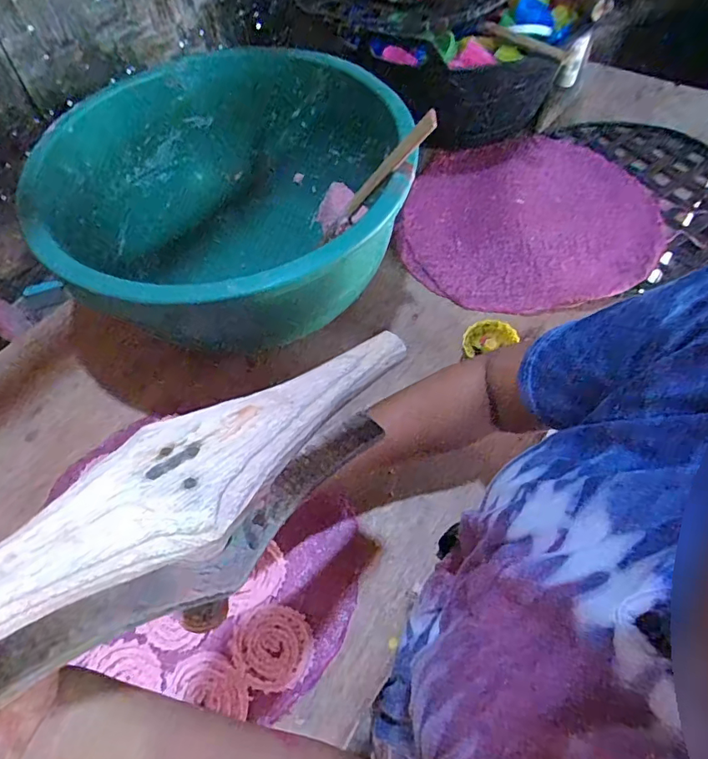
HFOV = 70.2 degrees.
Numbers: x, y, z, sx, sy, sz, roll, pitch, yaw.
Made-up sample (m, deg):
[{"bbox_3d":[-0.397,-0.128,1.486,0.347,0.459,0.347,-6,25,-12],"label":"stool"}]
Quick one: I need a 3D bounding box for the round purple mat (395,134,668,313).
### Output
[{"bbox_3d":[0.249,-0.238,0.732,0.359,0.012,0.332,-2,58,4],"label":"round purple mat"}]

